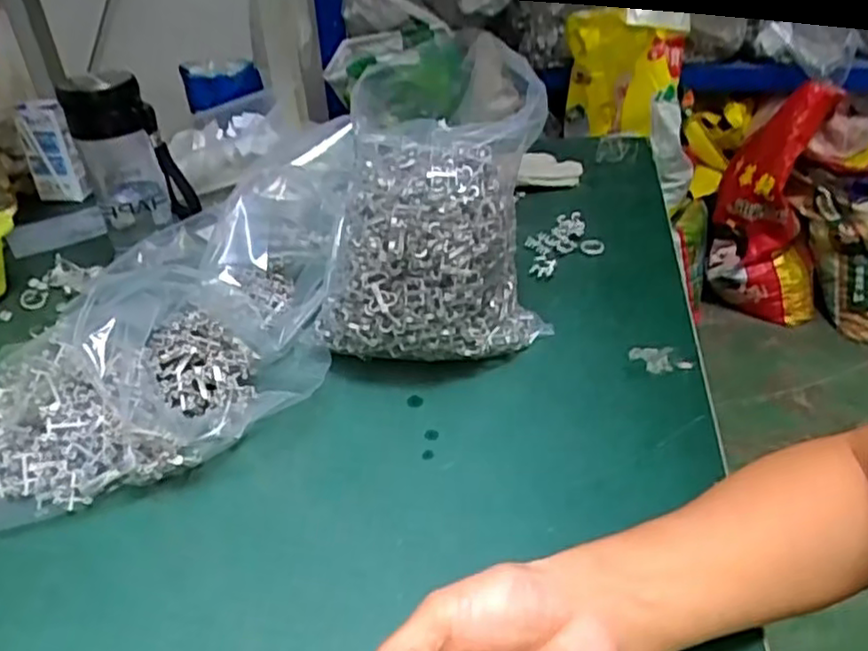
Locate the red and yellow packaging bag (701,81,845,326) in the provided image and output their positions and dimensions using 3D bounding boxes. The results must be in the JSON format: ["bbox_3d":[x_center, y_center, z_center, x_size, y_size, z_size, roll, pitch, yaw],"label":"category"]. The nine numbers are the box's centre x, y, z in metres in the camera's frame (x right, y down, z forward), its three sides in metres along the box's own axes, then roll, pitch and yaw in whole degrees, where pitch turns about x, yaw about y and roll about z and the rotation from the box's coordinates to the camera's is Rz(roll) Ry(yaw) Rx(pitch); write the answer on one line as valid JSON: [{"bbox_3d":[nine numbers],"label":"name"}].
[{"bbox_3d":[0.850,-0.274,1.770,0.275,0.601,0.241,12,36,19],"label":"red and yellow packaging bag"}]

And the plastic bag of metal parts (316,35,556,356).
[{"bbox_3d":[-0.007,-0.075,0.526,0.179,0.224,0.112,-6,34,-2],"label":"plastic bag of metal parts"}]

